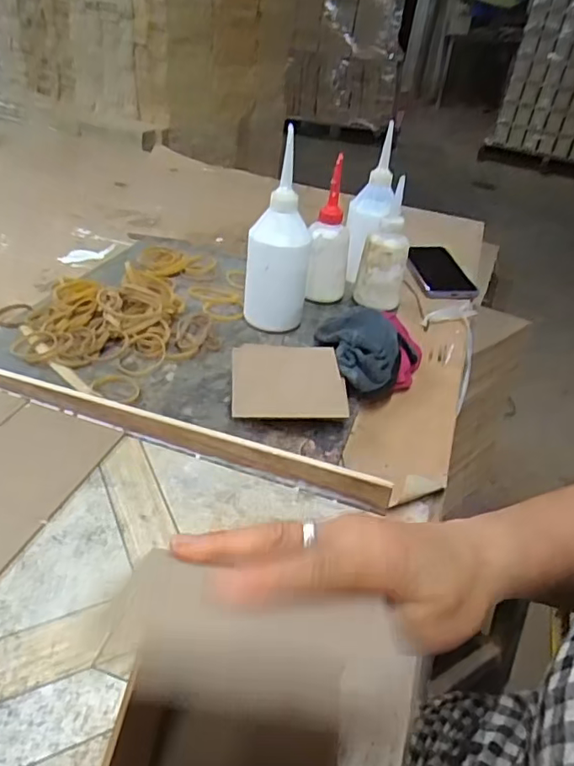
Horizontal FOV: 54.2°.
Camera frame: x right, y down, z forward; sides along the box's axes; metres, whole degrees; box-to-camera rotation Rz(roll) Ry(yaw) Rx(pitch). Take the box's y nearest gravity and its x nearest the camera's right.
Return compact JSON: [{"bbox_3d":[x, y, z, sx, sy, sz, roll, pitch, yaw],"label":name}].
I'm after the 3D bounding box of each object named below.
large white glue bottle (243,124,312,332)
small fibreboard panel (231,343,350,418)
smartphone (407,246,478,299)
[{"bbox_3d":[-0.008,-0.160,0.628,0.068,0.204,0.061,7,35,-1],"label":"large white glue bottle"},{"bbox_3d":[0.001,-0.005,0.544,0.106,0.009,0.116,4,35,-8],"label":"small fibreboard panel"},{"bbox_3d":[0.229,-0.170,0.851,0.080,0.013,0.159,4,35,-5],"label":"smartphone"}]

